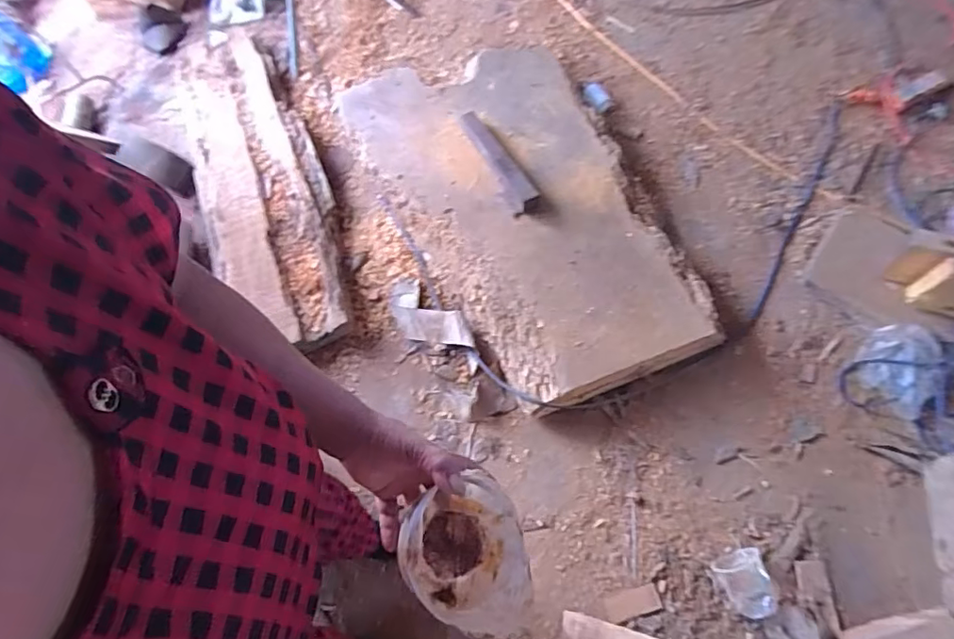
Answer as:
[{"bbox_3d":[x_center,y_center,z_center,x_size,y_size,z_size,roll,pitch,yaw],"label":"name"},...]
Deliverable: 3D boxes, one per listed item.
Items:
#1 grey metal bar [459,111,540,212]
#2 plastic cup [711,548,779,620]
[{"bbox_3d":[0.054,-0.420,1.417,0.062,0.023,0.338,-25,66,-7],"label":"grey metal bar"},{"bbox_3d":[0.516,0.505,1.049,0.104,0.049,0.112,-28,67,-8],"label":"plastic cup"}]

